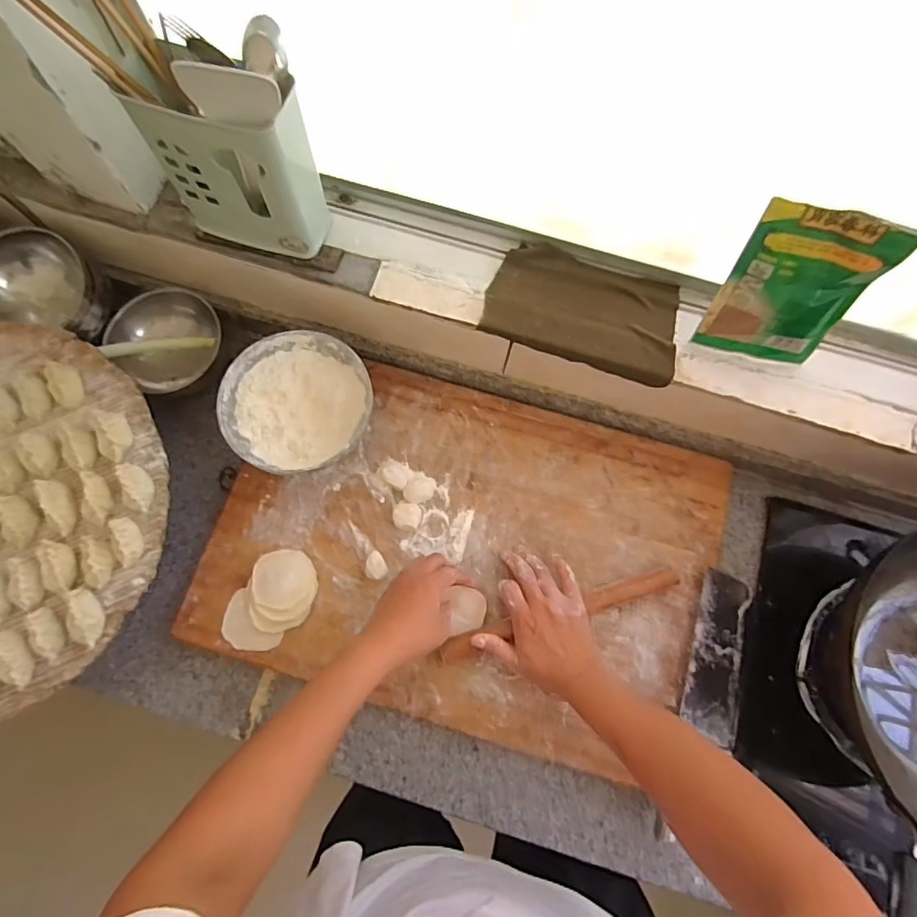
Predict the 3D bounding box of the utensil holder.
[{"bbox_3d":[-0.206,-0.274,0.470,0.138,0.182,0.062,11,74,2],"label":"utensil holder"}]

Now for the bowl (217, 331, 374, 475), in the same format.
[{"bbox_3d":[-0.189,-0.062,0.606,0.165,0.074,0.166,0,74,-1],"label":"bowl"}]

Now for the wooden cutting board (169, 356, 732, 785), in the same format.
[{"bbox_3d":[0.006,0.106,0.608,0.586,0.030,0.391,16,74,4],"label":"wooden cutting board"}]

